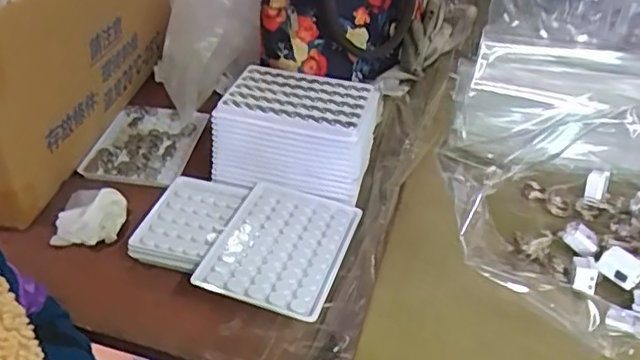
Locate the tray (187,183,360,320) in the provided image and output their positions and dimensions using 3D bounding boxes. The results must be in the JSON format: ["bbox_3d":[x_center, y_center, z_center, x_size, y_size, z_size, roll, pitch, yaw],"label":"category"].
[{"bbox_3d":[-0.031,0.051,0.468,0.094,0.012,0.121,13,37,13],"label":"tray"}]

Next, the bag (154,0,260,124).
[{"bbox_3d":[-0.110,-0.161,0.611,0.107,0.184,0.082,-2,36,-9],"label":"bag"}]

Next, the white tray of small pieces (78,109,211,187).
[{"bbox_3d":[-0.170,-0.037,0.601,0.090,0.015,0.118,7,36,4],"label":"white tray of small pieces"}]

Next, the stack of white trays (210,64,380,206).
[{"bbox_3d":[-0.020,-0.041,0.549,0.133,0.068,0.102,11,37,10],"label":"stack of white trays"}]

